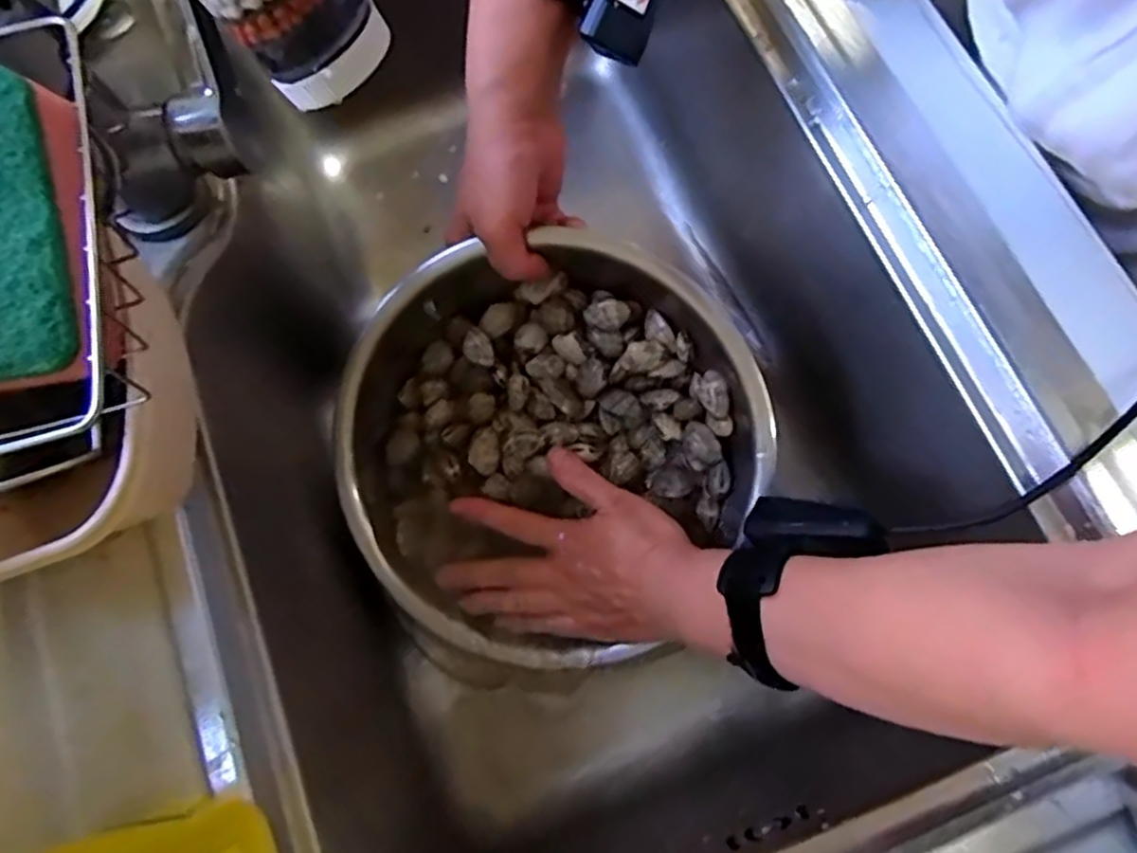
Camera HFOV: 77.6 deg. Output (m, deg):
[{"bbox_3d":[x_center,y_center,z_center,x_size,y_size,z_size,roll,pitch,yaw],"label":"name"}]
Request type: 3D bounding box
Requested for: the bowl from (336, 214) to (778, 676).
[{"bbox_3d":[-0.016,0.021,0.457,0.271,0.105,0.255,0,76,1],"label":"bowl"}]

